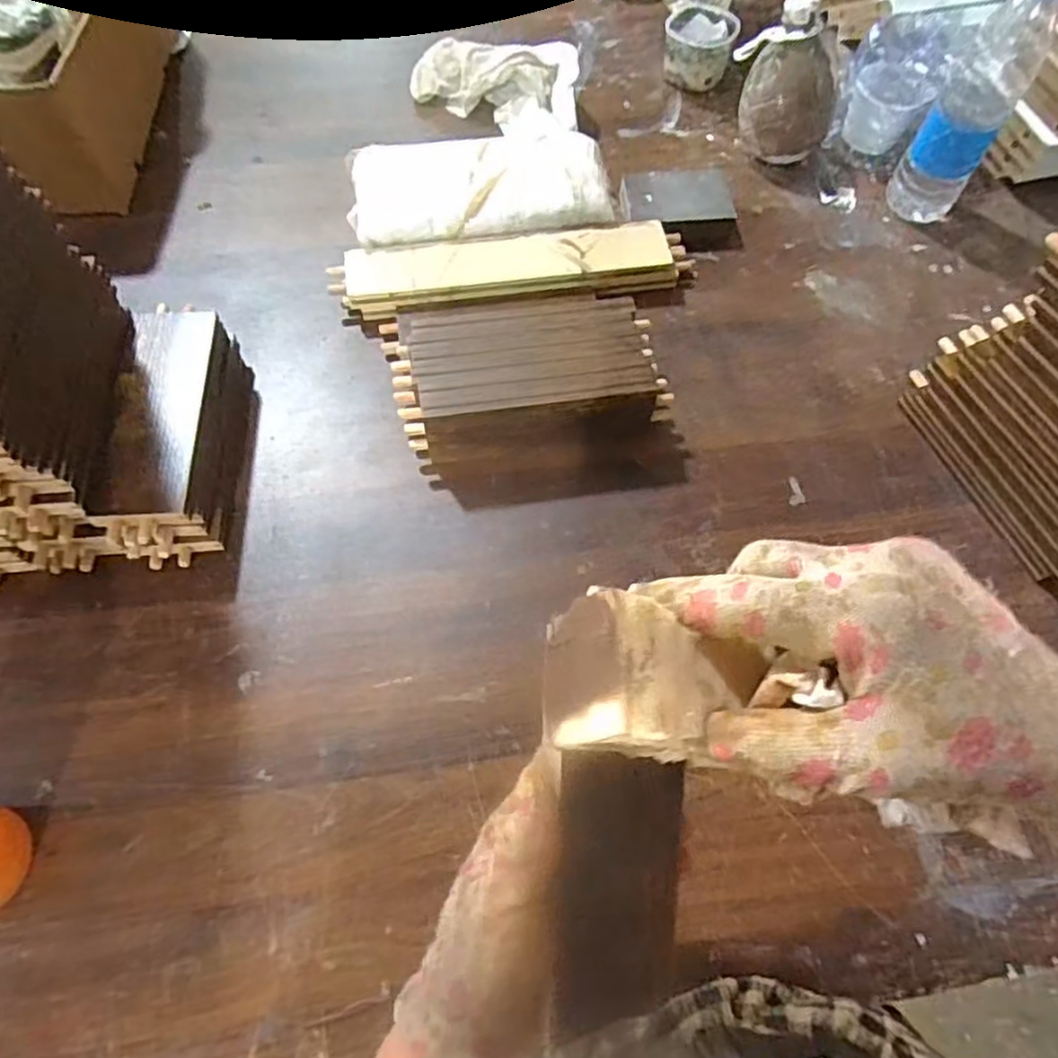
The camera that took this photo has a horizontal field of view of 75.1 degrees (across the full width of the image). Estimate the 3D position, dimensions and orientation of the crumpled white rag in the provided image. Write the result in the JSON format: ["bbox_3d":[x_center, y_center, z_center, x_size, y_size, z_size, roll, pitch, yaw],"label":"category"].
[{"bbox_3d":[-0.034,-0.456,0.712,0.188,0.057,0.102,15,66,5],"label":"crumpled white rag"}]

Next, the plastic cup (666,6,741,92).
[{"bbox_3d":[0.182,-0.512,0.731,0.076,0.055,0.077,1,65,-1],"label":"plastic cup"}]

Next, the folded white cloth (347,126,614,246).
[{"bbox_3d":[-0.044,-0.308,0.635,0.230,0.062,0.105,-5,66,-4],"label":"folded white cloth"}]

